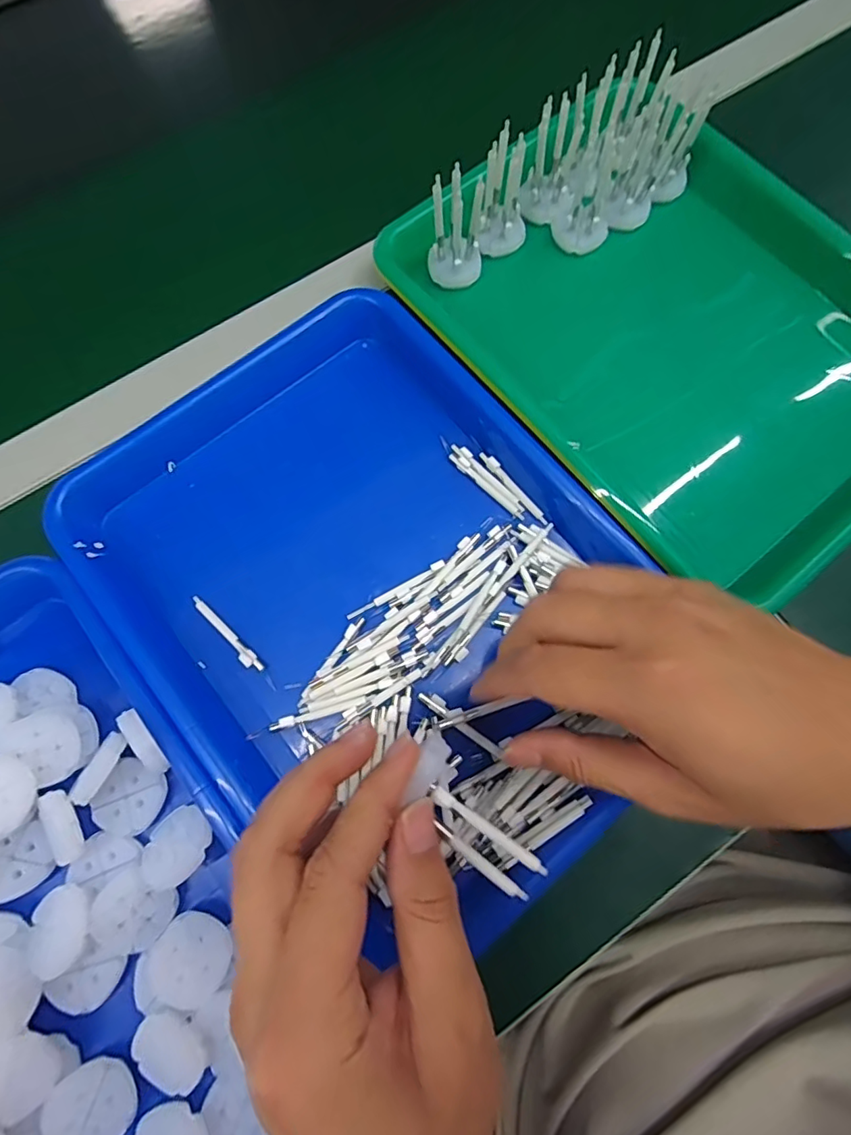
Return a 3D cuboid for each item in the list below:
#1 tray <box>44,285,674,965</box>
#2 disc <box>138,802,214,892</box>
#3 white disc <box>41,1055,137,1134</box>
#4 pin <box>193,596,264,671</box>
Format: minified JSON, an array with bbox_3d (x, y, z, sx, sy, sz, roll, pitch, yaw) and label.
[{"bbox_3d":[-0.026,0.011,0.301,0.244,0.042,0.328,-39,79,-10],"label":"tray"},{"bbox_3d":[-0.125,0.139,0.264,0.037,0.007,0.034,-12,50,15],"label":"disc"},{"bbox_3d":[-0.152,0.247,0.239,0.035,0.006,0.034,7,67,-17],"label":"white disc"},{"bbox_3d":[-0.114,0.038,0.301,0.008,0.005,0.058,-42,79,-11],"label":"pin"}]

